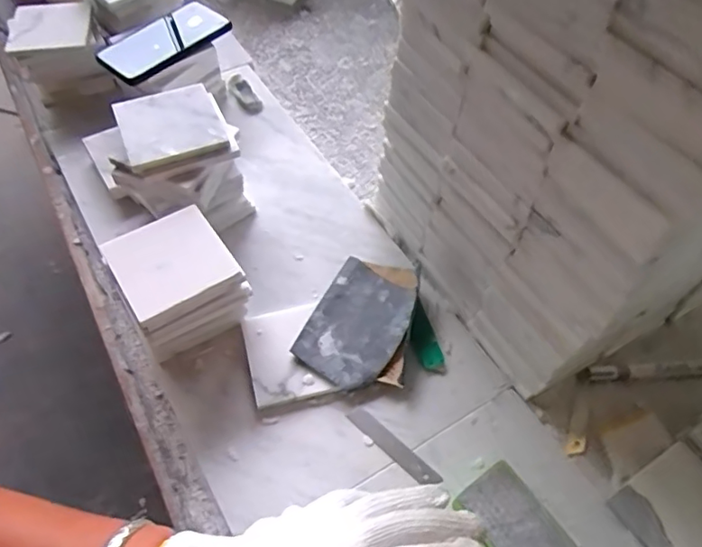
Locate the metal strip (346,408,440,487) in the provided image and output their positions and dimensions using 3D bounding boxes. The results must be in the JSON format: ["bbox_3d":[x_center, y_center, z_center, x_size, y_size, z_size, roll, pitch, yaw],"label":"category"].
[{"bbox_3d":[0.039,0.167,0.549,0.102,0.004,0.020,36,51,26],"label":"metal strip"}]

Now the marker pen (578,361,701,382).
[{"bbox_3d":[0.319,0.102,0.601,0.150,0.014,0.015,-1,55,-6],"label":"marker pen"}]

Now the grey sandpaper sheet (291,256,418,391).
[{"bbox_3d":[0.012,0.049,0.612,0.095,0.015,0.156,24,56,12],"label":"grey sandpaper sheet"}]

